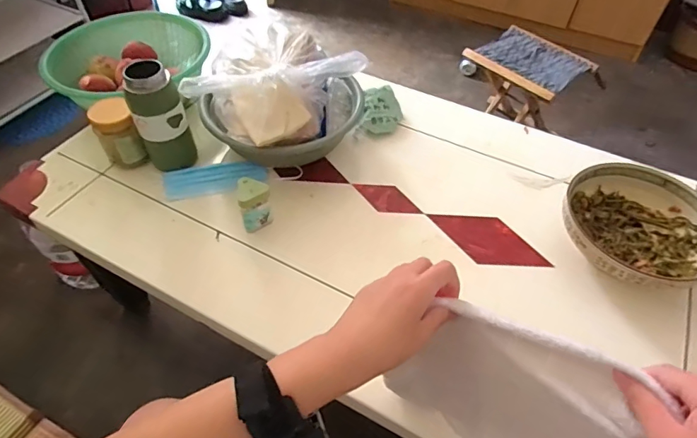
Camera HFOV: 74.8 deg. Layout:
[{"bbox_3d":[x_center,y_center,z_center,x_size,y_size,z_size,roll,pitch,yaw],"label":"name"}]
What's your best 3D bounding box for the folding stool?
[{"bbox_3d":[0.518,-0.372,1.411,0.244,0.291,0.275,-34,59,-26],"label":"folding stool"}]

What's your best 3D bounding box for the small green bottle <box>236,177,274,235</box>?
[{"bbox_3d":[-0.145,-0.023,0.710,0.047,0.075,0.047,-14,53,-13],"label":"small green bottle"}]

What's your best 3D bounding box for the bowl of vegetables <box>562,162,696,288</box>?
[{"bbox_3d":[0.432,0.022,0.692,0.213,0.083,0.207,1,51,-1],"label":"bowl of vegetables"}]

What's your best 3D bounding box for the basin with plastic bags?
[{"bbox_3d":[-0.114,-0.201,0.785,0.232,0.160,0.239,1,51,-1],"label":"basin with plastic bags"}]

